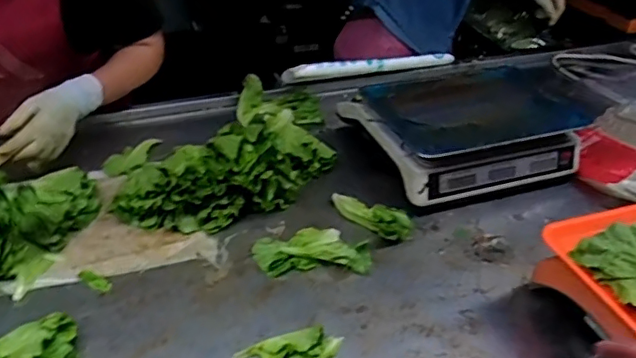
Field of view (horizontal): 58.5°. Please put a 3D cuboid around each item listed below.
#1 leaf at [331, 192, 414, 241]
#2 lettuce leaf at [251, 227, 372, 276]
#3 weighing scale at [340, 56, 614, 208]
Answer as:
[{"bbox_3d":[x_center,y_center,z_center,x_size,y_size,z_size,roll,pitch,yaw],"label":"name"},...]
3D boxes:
[{"bbox_3d":[0.082,0.051,0.858,0.051,0.036,0.143,-25,43,-34],"label":"leaf"},{"bbox_3d":[-0.009,0.095,0.796,0.158,0.033,0.076,-1,34,-4],"label":"lettuce leaf"},{"bbox_3d":[0.257,-0.092,1.024,0.348,0.115,0.316,-11,37,-19],"label":"weighing scale"}]

